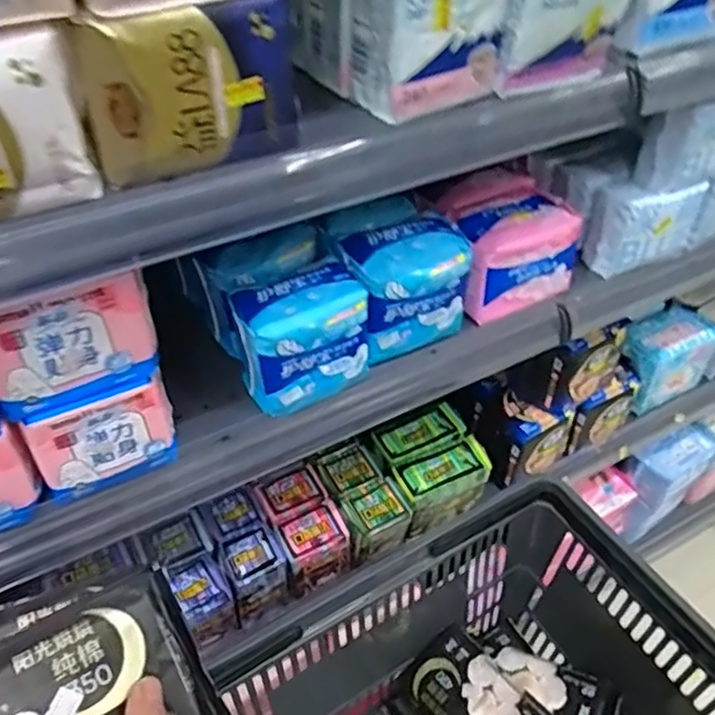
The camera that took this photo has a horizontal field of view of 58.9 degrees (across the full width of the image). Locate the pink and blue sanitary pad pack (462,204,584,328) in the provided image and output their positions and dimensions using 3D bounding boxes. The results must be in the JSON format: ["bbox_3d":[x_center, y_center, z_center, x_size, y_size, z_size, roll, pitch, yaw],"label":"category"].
[{"bbox_3d":[0.153,-0.094,0.621,0.132,0.082,0.055,-24,50,-23],"label":"pink and blue sanitary pad pack"}]

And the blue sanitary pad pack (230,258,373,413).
[{"bbox_3d":[-0.050,-0.019,0.543,0.109,0.099,0.069,-20,48,-20],"label":"blue sanitary pad pack"}]

